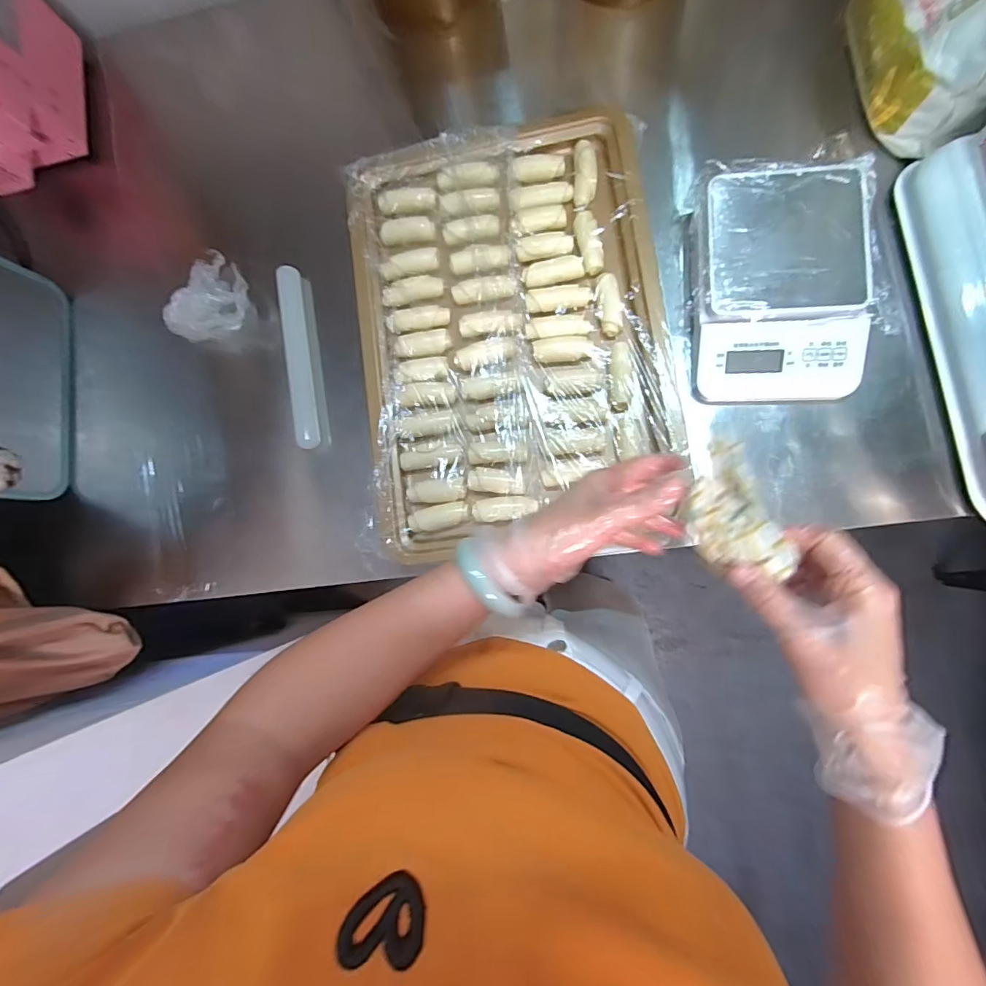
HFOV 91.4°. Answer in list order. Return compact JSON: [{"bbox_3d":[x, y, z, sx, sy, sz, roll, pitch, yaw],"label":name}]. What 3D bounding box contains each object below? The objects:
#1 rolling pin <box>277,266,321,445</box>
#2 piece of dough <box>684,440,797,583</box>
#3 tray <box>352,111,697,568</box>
[{"bbox_3d":[-0.231,-0.160,0.571,0.023,0.020,0.220,-9,84,6],"label":"rolling pin"},{"bbox_3d":[0.152,0.012,0.315,0.052,0.017,0.091,-15,65,6],"label":"piece of dough"},{"bbox_3d":[0.017,-0.183,0.537,0.328,0.025,0.456,-7,84,6],"label":"tray"}]

